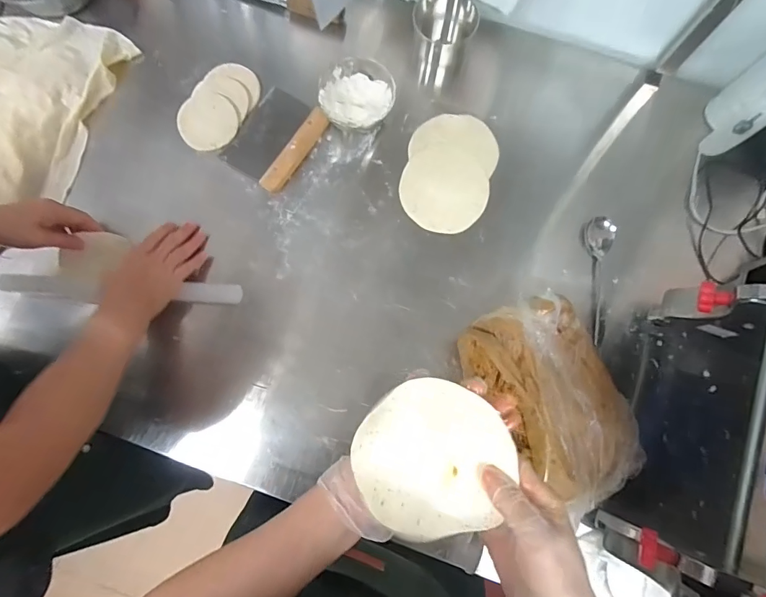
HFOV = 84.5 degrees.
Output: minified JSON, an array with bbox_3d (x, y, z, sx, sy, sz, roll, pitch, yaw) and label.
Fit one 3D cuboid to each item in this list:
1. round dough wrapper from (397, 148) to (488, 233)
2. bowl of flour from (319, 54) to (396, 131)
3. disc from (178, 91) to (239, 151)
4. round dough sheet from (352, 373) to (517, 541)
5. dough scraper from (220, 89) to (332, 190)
[{"bbox_3d":[0.092,-0.162,0.632,0.127,0.007,0.128,0,78,0],"label":"round dough wrapper"},{"bbox_3d":[-0.038,-0.301,0.632,0.106,0.060,0.109,0,78,0],"label":"bowl of flour"},{"bbox_3d":[-0.267,-0.269,0.643,0.085,0.011,0.084,0,91,-10],"label":"disc"},{"bbox_3d":[0.041,0.135,0.351,0.122,0.034,0.123,0,78,0],"label":"round dough sheet"},{"bbox_3d":[-0.165,-0.248,0.648,0.109,0.021,0.148,32,80,6],"label":"dough scraper"}]

